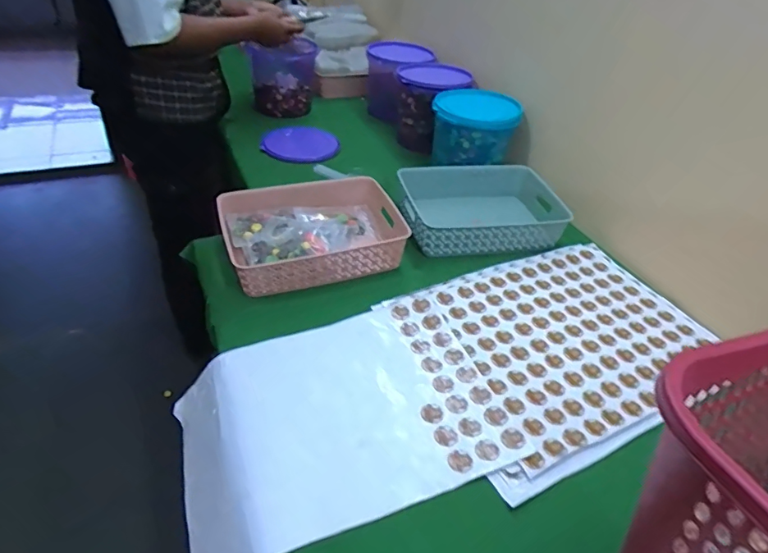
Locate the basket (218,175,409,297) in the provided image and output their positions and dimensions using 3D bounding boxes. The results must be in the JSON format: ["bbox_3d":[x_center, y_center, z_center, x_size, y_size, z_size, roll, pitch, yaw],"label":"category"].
[{"bbox_3d":[-0.135,-0.087,0.973,0.315,0.076,0.244,-11,41,-20],"label":"basket"}]

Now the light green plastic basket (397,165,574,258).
[{"bbox_3d":[0.209,-0.147,1.080,0.332,0.078,0.234,-4,40,-12],"label":"light green plastic basket"}]

